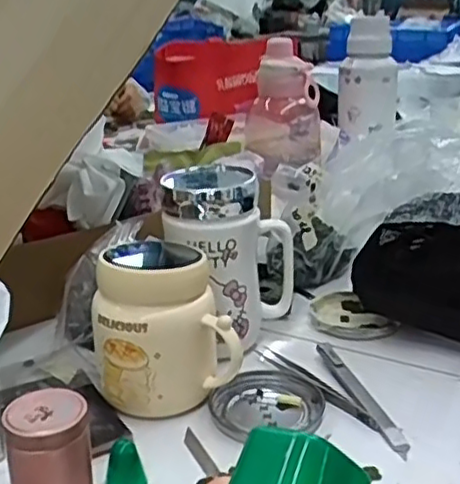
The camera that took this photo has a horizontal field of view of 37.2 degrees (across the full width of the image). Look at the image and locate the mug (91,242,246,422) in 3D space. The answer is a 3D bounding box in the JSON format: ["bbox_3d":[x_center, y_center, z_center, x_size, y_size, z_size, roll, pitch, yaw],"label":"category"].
[{"bbox_3d":[-0.049,0.054,0.490,0.096,0.114,0.093,-5,21,-10],"label":"mug"}]

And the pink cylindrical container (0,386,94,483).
[{"bbox_3d":[-0.100,0.121,0.381,0.044,0.067,0.035,-6,21,-13],"label":"pink cylindrical container"}]

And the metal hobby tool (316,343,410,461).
[{"bbox_3d":[0.093,0.108,0.495,0.013,0.005,0.138,-6,21,-14],"label":"metal hobby tool"}]

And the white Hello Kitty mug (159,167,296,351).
[{"bbox_3d":[-0.007,0.015,0.547,0.080,0.144,0.090,15,26,37],"label":"white Hello Kitty mug"}]

